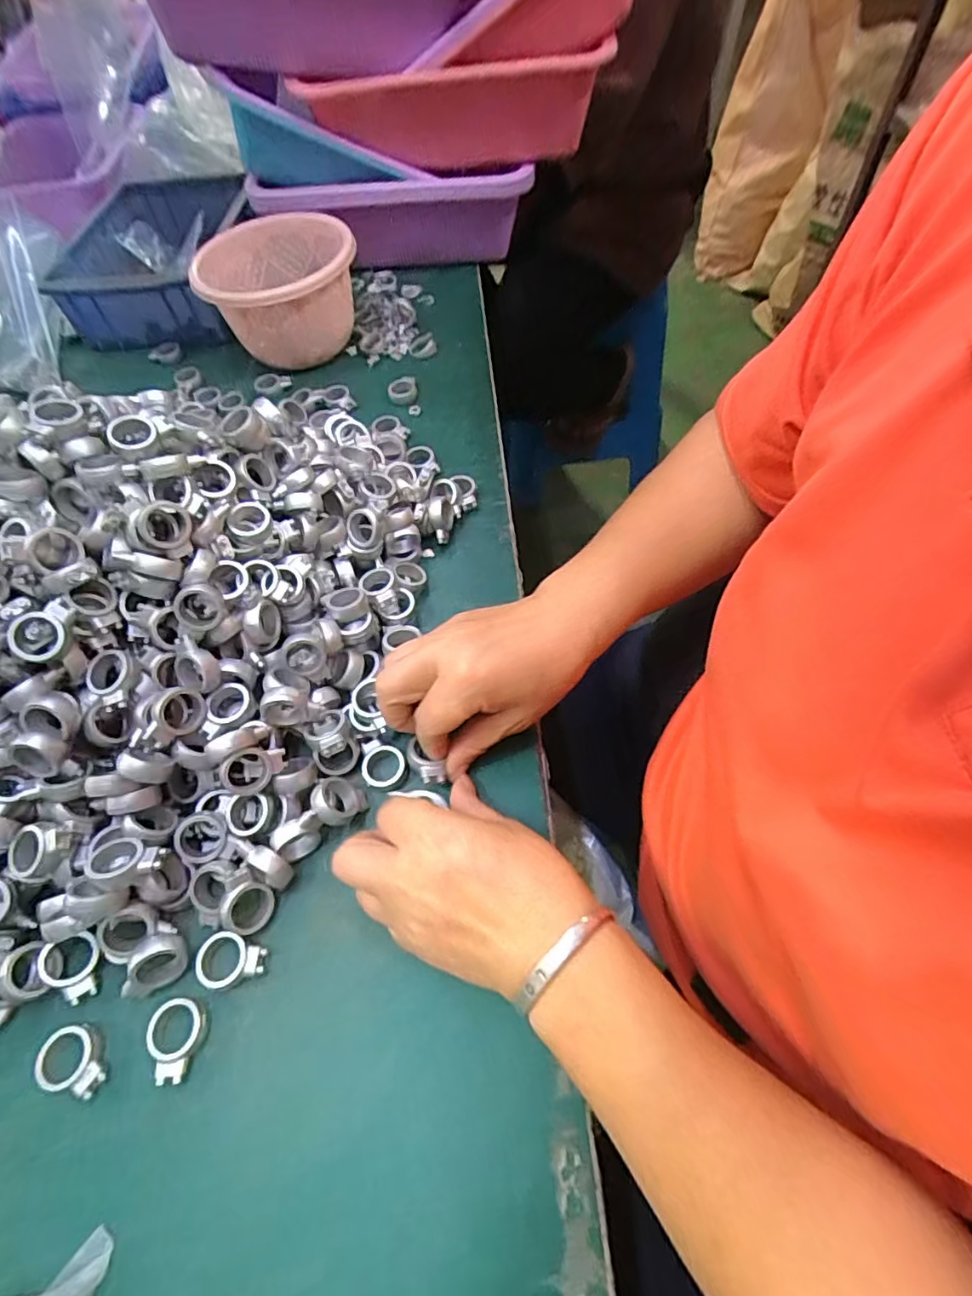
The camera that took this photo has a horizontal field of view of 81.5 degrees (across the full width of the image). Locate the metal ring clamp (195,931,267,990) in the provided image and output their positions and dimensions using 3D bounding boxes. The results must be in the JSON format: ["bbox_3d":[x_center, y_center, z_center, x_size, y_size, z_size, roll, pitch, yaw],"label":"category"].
[{"bbox_3d":[-0.130,0.159,0.287,0.032,0.011,0.025,0,58,5],"label":"metal ring clamp"}]

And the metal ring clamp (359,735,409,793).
[{"bbox_3d":[-0.062,0.069,0.337,0.026,0.008,0.035,-22,59,-9],"label":"metal ring clamp"}]

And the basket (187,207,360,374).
[{"bbox_3d":[-0.187,-0.332,0.533,0.137,0.086,0.143,-14,58,-4],"label":"basket"}]

